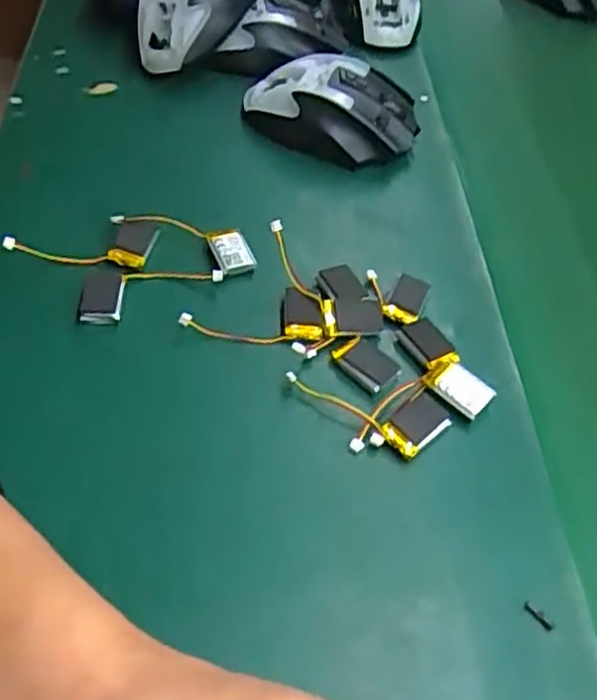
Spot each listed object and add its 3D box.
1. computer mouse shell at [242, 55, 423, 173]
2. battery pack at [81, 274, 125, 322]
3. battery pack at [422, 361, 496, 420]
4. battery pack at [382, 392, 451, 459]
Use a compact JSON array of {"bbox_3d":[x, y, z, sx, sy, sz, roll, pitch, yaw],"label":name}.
[{"bbox_3d":[0.022,-0.162,0.477,0.110,0.035,0.061,22,57,11],"label":"computer mouse shell"},{"bbox_3d":[-0.101,-0.028,0.376,0.020,0.012,0.030,0,55,-4],"label":"battery pack"},{"bbox_3d":[0.079,0.019,0.361,0.031,0.008,0.021,38,61,20],"label":"battery pack"},{"bbox_3d":[0.057,0.035,0.346,0.034,0.006,0.020,-36,65,-25],"label":"battery pack"}]

